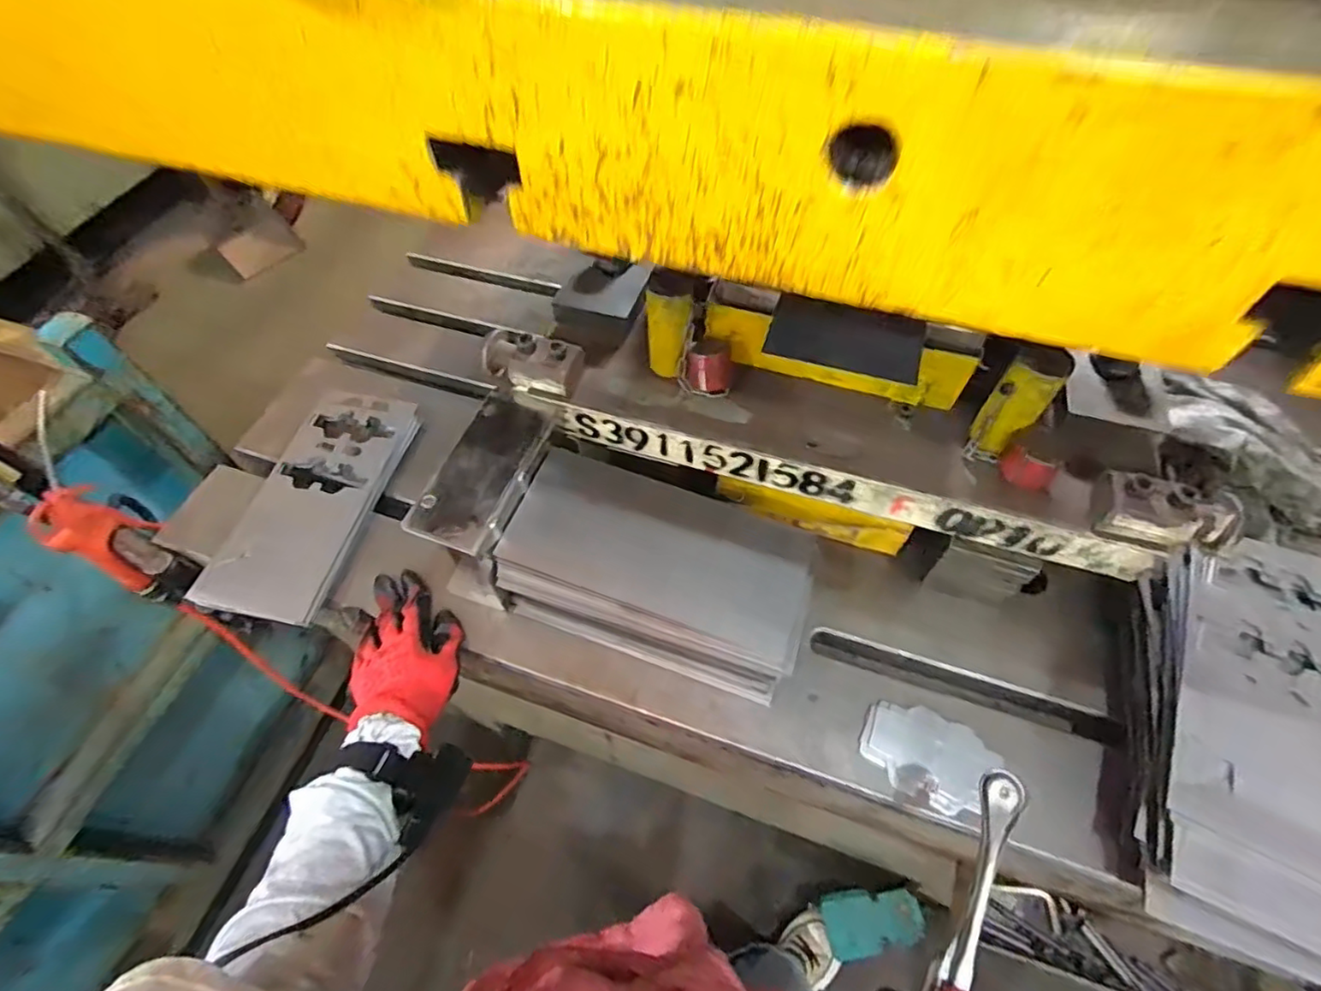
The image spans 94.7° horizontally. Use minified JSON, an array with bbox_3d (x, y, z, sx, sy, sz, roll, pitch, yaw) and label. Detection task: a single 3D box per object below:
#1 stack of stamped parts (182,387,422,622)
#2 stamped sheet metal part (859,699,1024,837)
[{"bbox_3d":[-0.367,0.002,0.658,0.123,0.031,0.268,11,57,9],"label":"stack of stamped parts"},{"bbox_3d":[0.227,0.221,0.512,0.111,0.010,0.070,20,69,17],"label":"stamped sheet metal part"}]

